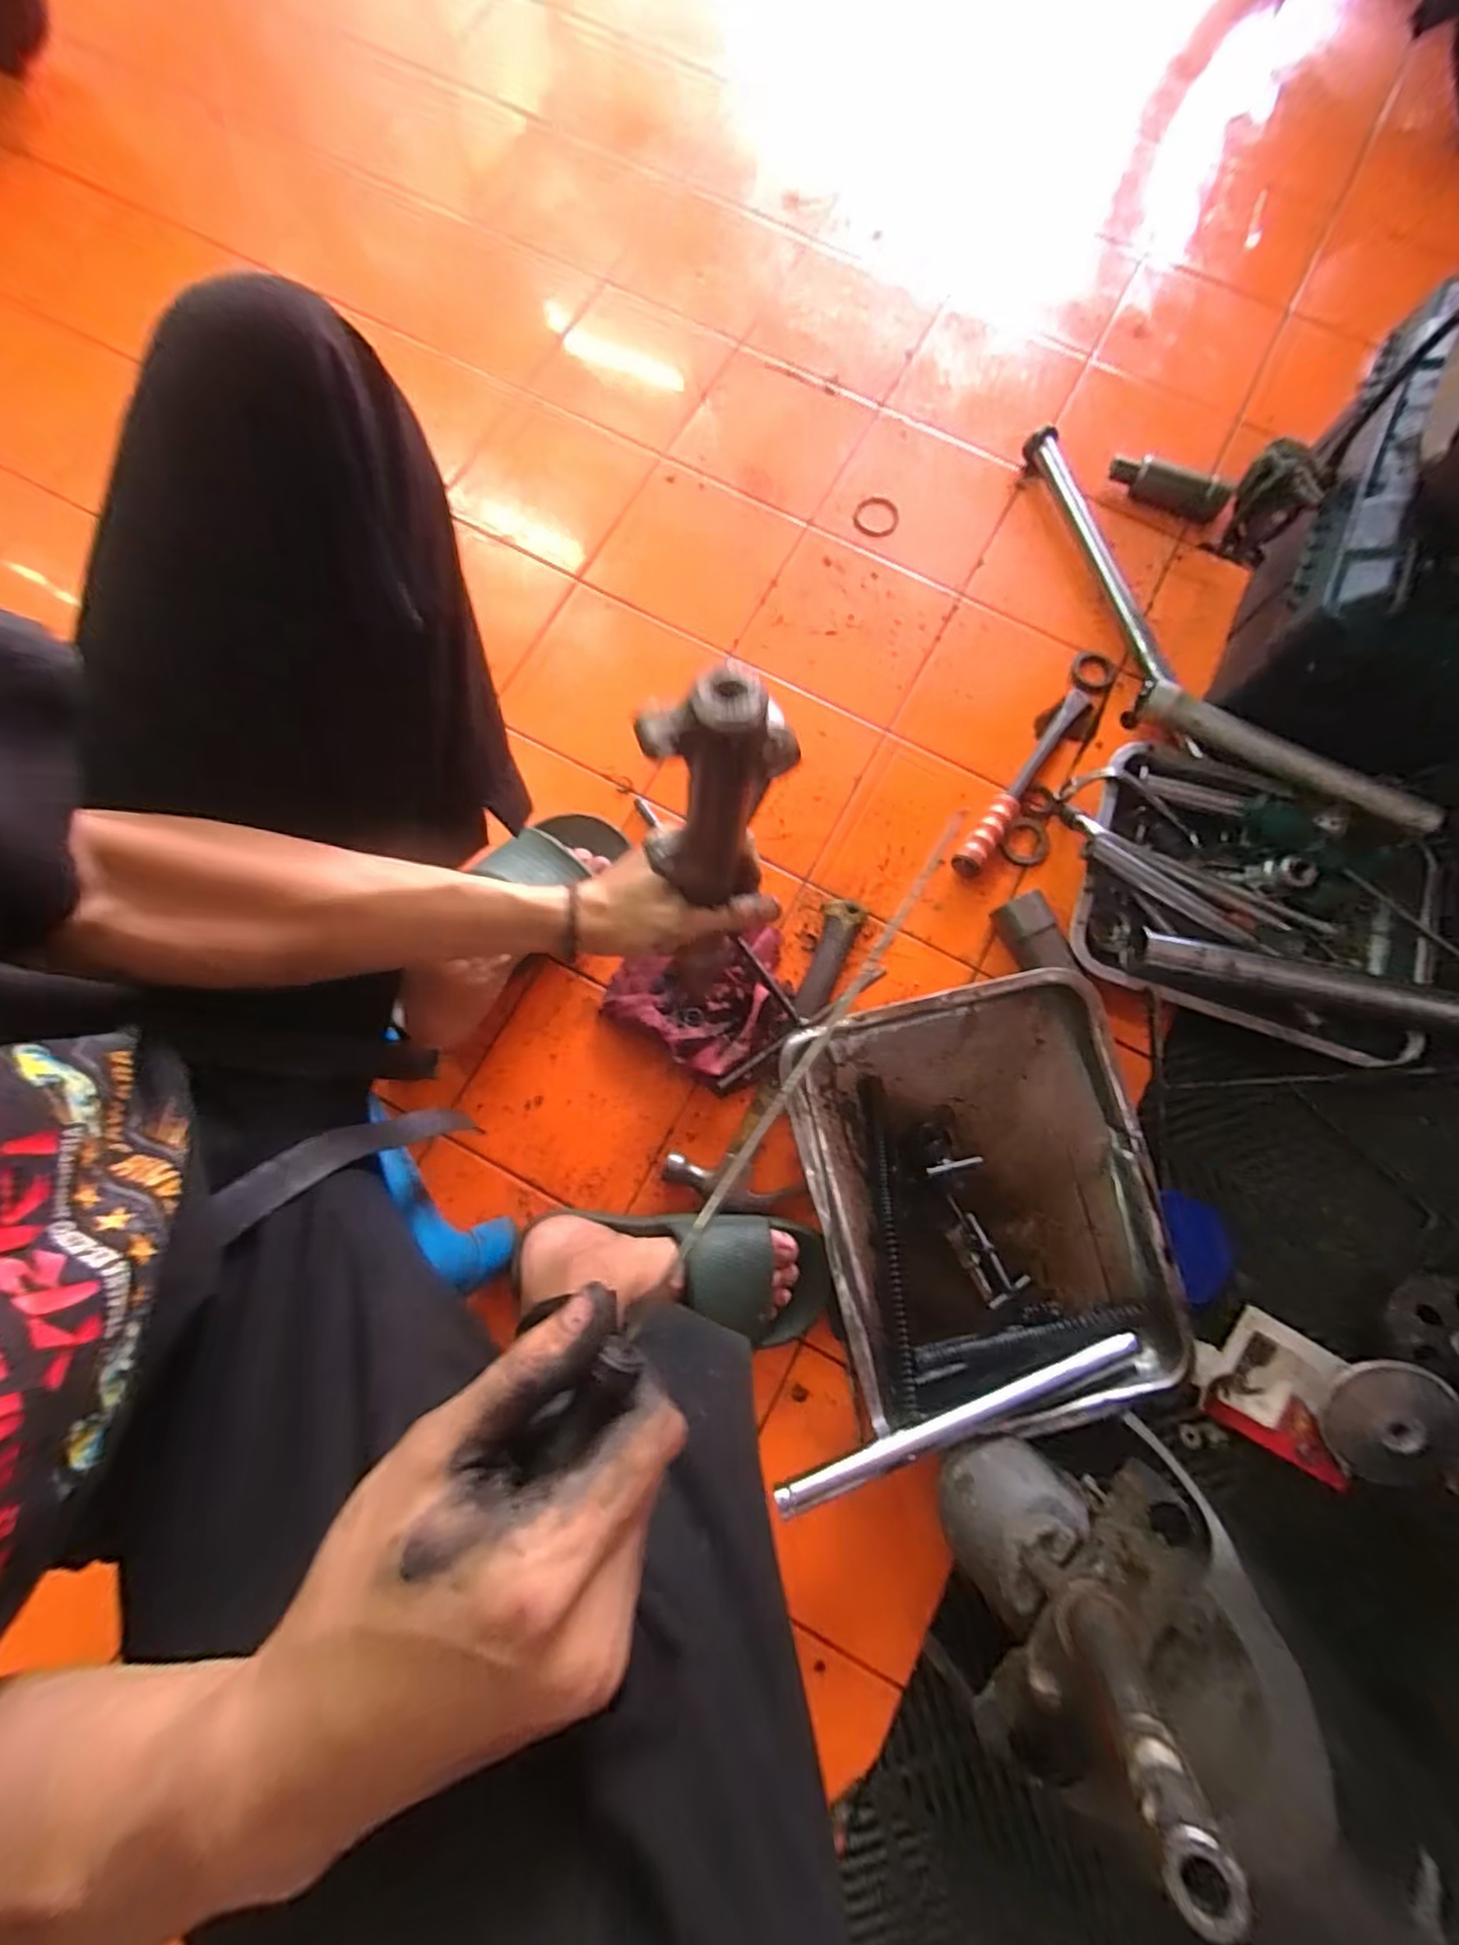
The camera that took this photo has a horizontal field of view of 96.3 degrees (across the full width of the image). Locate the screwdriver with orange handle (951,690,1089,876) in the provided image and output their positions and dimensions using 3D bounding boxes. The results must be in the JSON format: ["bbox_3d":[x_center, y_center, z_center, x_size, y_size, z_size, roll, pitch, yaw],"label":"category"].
[{"bbox_3d":[0.320,-0.213,0.701,0.029,0.031,0.261,35,80,6],"label":"screwdriver with orange handle"}]

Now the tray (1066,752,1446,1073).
[{"bbox_3d":[0.527,-0.075,0.661,0.369,0.070,0.266,19,79,3],"label":"tray"}]

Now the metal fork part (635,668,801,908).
[{"bbox_3d":[-0.007,-0.084,0.339,0.064,0.161,0.037,13,66,2],"label":"metal fork part"}]

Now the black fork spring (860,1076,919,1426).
[{"bbox_3d":[0.148,0.250,0.610,0.019,0.014,0.297,-5,78,-2],"label":"black fork spring"}]

